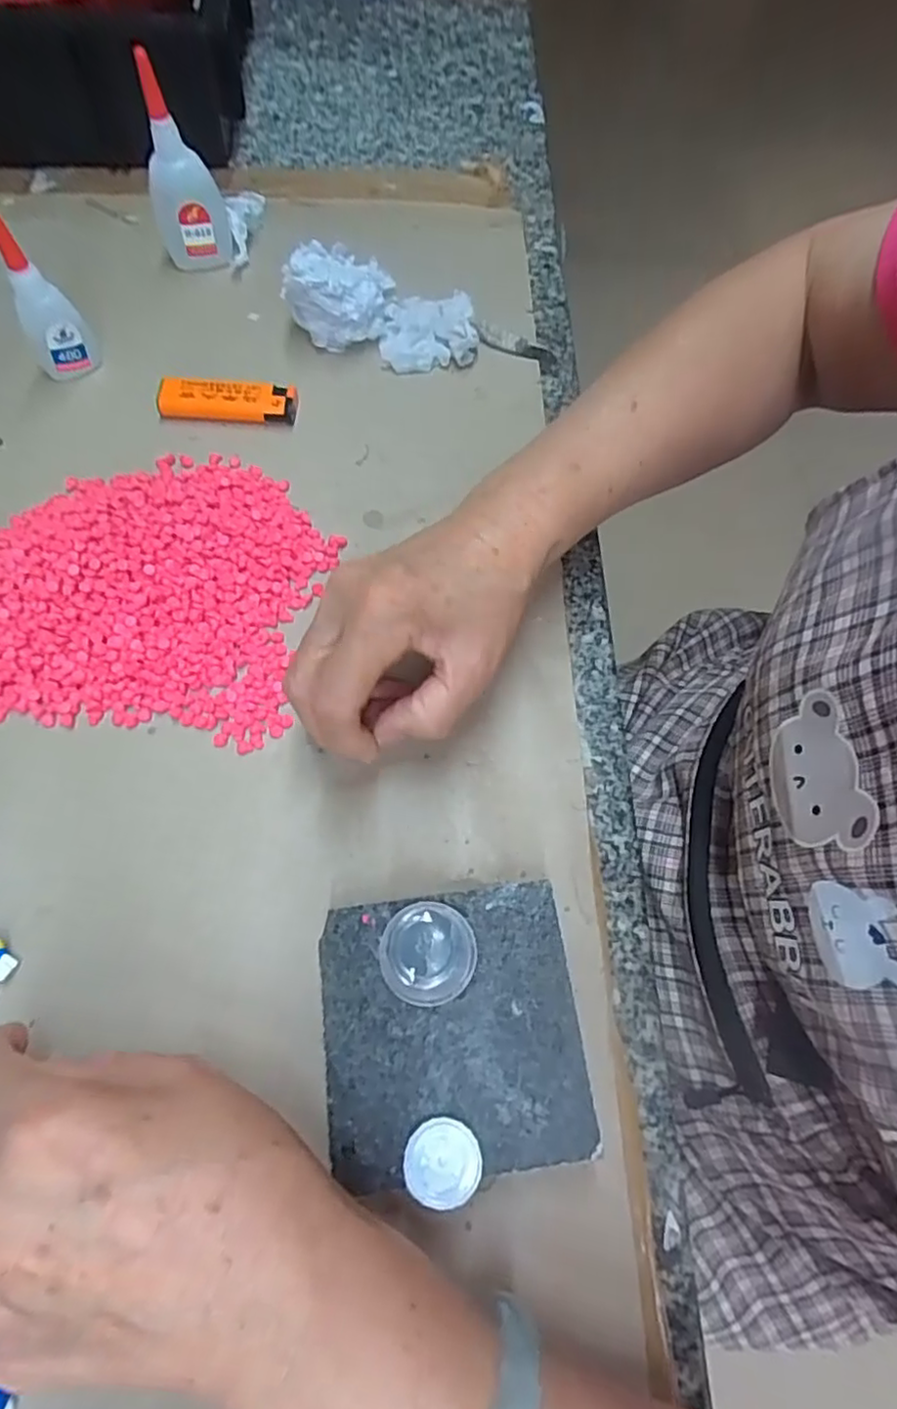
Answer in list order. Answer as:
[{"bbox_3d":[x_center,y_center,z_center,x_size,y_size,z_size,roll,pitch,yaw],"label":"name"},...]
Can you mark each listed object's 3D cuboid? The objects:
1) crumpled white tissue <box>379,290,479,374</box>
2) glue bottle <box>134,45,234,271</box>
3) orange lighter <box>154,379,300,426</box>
[{"bbox_3d":[-0.014,-0.240,0.411,0.059,0.026,0.050,-6,66,-6],"label":"crumpled white tissue"},{"bbox_3d":[-0.168,-0.331,0.402,0.042,0.105,0.023,0,66,-3],"label":"glue bottle"},{"bbox_3d":[-0.133,-0.182,0.385,0.083,0.014,0.021,3,65,-2],"label":"orange lighter"}]

